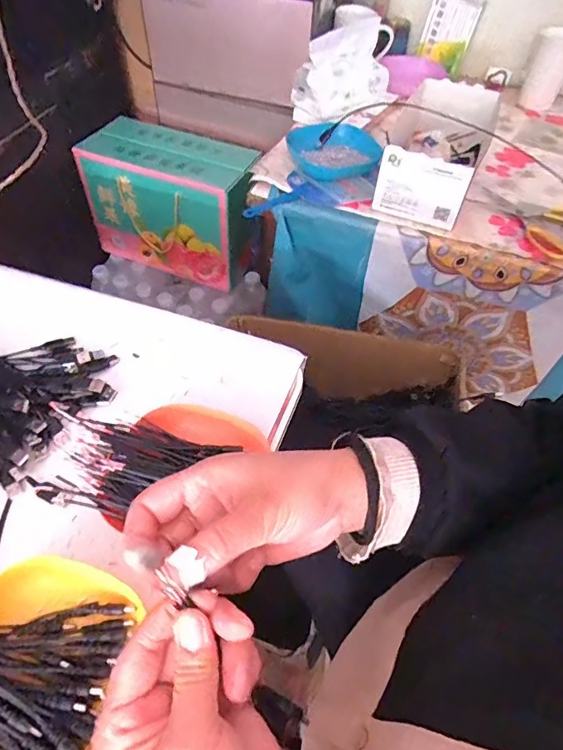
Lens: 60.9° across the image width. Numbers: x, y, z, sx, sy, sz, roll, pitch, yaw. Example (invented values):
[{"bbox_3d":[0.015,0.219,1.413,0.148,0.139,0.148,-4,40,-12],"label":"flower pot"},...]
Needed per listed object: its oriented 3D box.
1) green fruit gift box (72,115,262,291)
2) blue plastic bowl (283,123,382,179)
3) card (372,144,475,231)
[{"bbox_3d":[-0.223,-0.355,0.996,0.322,0.232,0.149,20,54,11],"label":"green fruit gift box"},{"bbox_3d":[0.080,-0.358,0.761,0.136,0.032,0.122,39,60,23],"label":"blue plastic bowl"},{"bbox_3d":[0.190,-0.255,0.655,0.118,0.098,0.008,21,59,11],"label":"card"}]

